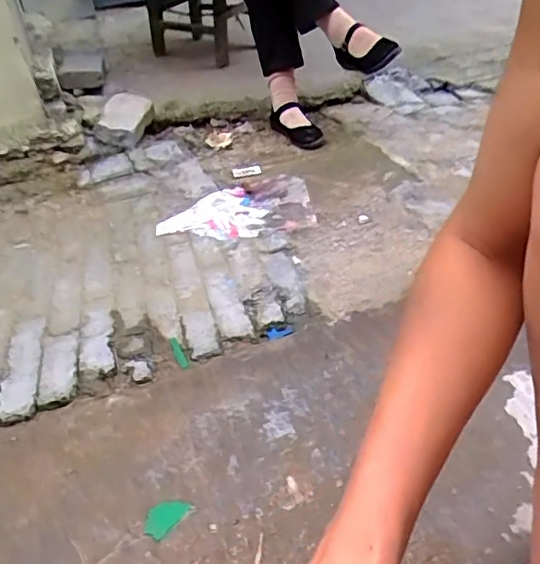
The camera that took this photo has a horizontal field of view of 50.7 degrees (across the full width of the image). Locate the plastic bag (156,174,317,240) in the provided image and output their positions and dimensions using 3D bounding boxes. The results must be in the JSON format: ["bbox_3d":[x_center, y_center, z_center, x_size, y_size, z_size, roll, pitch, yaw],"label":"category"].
[{"bbox_3d":[-0.068,-0.161,1.216,0.307,0.022,0.261,-7,32,2],"label":"plastic bag"}]

